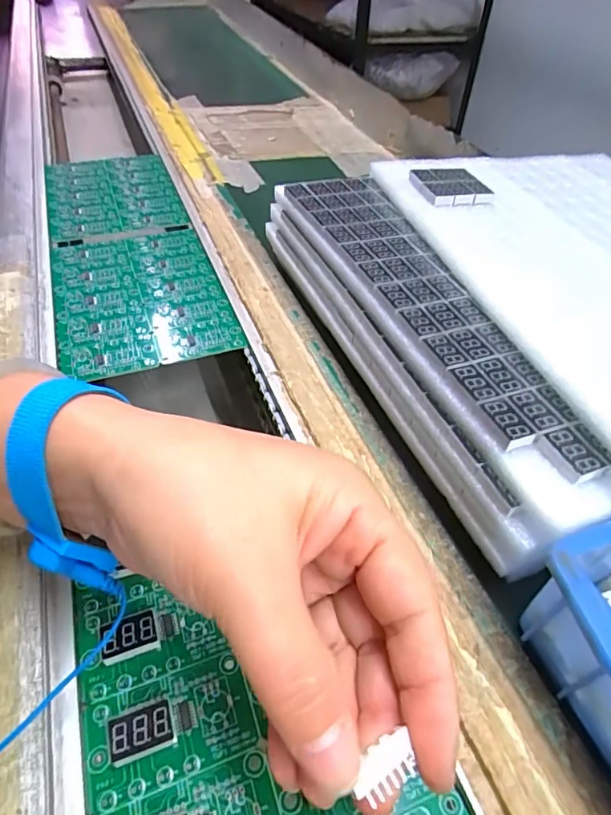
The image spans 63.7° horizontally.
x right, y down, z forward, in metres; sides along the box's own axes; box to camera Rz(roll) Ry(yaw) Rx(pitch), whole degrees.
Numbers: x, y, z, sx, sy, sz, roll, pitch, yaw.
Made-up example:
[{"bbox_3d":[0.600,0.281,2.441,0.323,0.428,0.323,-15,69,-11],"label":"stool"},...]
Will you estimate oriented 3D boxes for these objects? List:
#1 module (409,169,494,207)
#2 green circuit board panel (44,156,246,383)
[{"bbox_3d":[0.102,-0.154,0.347,0.044,0.010,0.049,-9,48,-12],"label":"module"},{"bbox_3d":[-0.167,-0.155,0.452,0.123,0.005,0.363,-15,48,-14],"label":"green circuit board panel"}]

